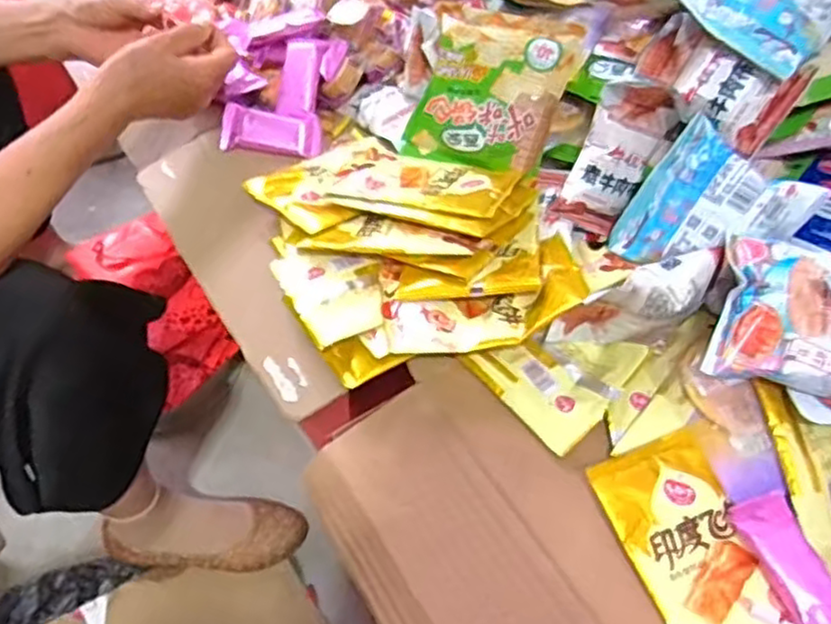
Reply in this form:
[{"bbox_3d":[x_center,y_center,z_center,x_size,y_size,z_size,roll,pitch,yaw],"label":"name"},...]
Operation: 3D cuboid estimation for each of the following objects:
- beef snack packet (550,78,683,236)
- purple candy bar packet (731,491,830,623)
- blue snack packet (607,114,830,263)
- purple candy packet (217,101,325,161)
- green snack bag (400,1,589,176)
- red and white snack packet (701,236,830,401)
[{"bbox_3d":[0.169,-0.120,0.560,0.084,0.120,0.038,17,22,-7],"label":"beef snack packet"},{"bbox_3d":[0.223,0.154,0.408,0.038,0.015,0.097,-9,52,-11],"label":"purple candy bar packet"},{"bbox_3d":[0.218,-0.070,0.540,0.054,0.127,0.123,11,22,-45],"label":"blue snack packet"},{"bbox_3d":[-0.136,-0.170,0.663,0.096,0.017,0.042,7,95,4],"label":"purple candy packet"},{"bbox_3d":[0.063,-0.185,0.593,0.120,0.133,0.025,20,16,7],"label":"green snack bag"},{"bbox_3d":[0.260,0.004,0.461,0.114,0.041,0.098,14,52,7],"label":"red and white snack packet"}]

